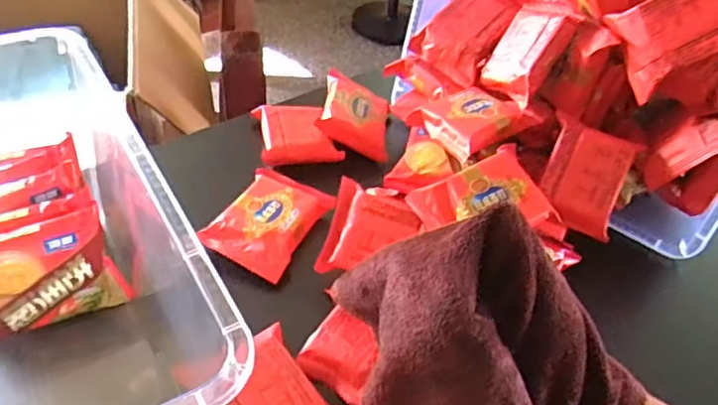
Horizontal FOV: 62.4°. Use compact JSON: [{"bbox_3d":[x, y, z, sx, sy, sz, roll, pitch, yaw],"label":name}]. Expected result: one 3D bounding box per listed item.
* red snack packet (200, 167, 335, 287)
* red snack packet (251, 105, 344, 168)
[{"bbox_3d":[-0.071,0.013,0.461,0.071,0.015,0.088,24,47,18],"label":"red snack packet"},{"bbox_3d":[-0.057,-0.066,0.547,0.069,0.016,0.072,-5,45,-11],"label":"red snack packet"}]

